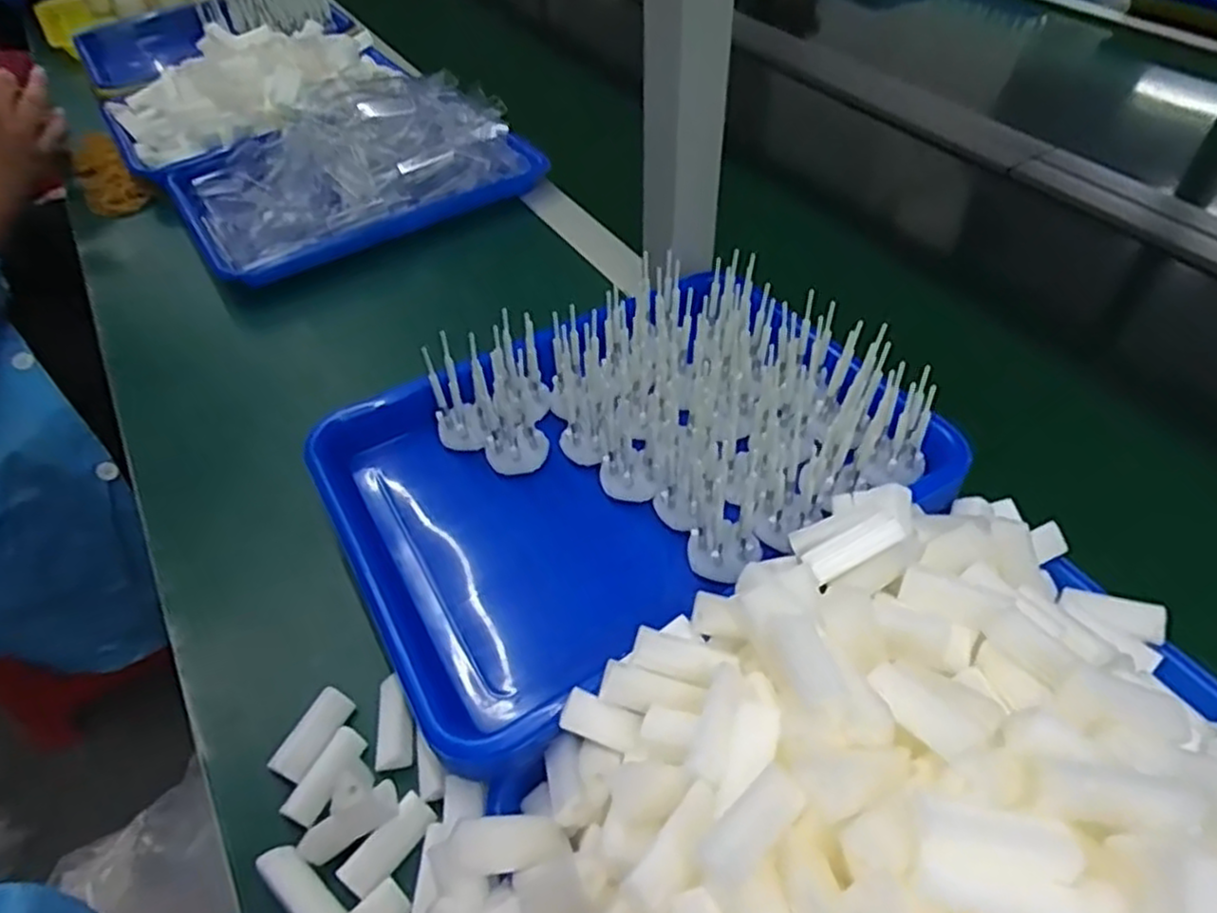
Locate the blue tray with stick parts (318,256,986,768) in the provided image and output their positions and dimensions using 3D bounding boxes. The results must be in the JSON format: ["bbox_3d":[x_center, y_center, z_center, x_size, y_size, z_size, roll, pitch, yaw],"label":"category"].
[{"bbox_3d":[0.008,0.002,0.434,0.317,0.077,0.242,-24,51,-18],"label":"blue tray with stick parts"}]

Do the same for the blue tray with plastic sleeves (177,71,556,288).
[{"bbox_3d":[-0.248,-0.287,0.712,0.315,0.067,0.210,-29,52,-22],"label":"blue tray with plastic sleeves"}]

